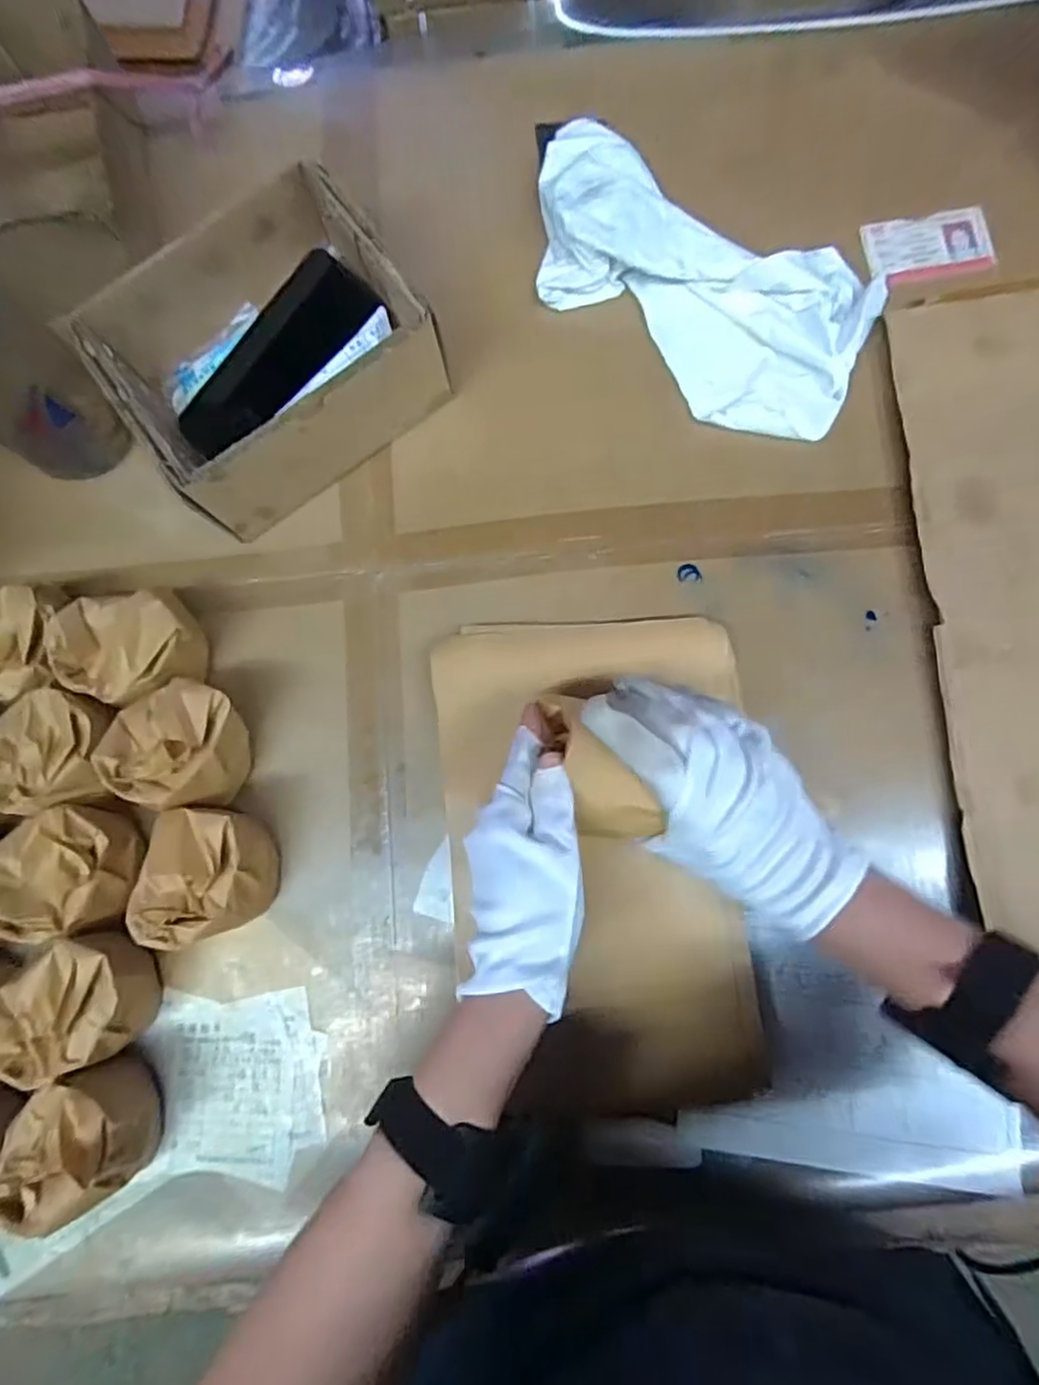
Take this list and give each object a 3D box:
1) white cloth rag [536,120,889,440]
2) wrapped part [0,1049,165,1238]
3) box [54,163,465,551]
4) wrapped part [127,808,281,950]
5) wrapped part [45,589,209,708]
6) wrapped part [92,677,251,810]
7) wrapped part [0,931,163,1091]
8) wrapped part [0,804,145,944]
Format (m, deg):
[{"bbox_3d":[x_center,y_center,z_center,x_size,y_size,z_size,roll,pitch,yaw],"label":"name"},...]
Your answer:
[{"bbox_3d":[0.120,-0.303,0.487,0.285,0.039,0.162,30,86,9],"label":"white cloth rag"},{"bbox_3d":[-0.270,0.276,0.419,0.086,0.074,0.074,-34,81,0],"label":"wrapped part"},{"bbox_3d":[-0.170,-0.229,0.472,0.192,0.096,0.154,-38,81,0],"label":"box"},{"bbox_3d":[-0.205,0.117,0.440,0.075,0.069,0.084,3,83,6],"label":"wrapped part"},{"bbox_3d":[-0.262,-0.029,0.467,0.079,0.068,0.077,-1,82,5],"label":"wrapped part"},{"bbox_3d":[-0.224,0.035,0.452,0.072,0.075,0.078,-1,82,5],"label":"wrapped part"},{"bbox_3d":[-0.276,0.196,0.427,0.070,0.065,0.072,-1,82,5],"label":"wrapped part"},{"bbox_3d":[-0.298,0.119,0.452,0.084,0.064,0.079,0,83,3],"label":"wrapped part"}]

